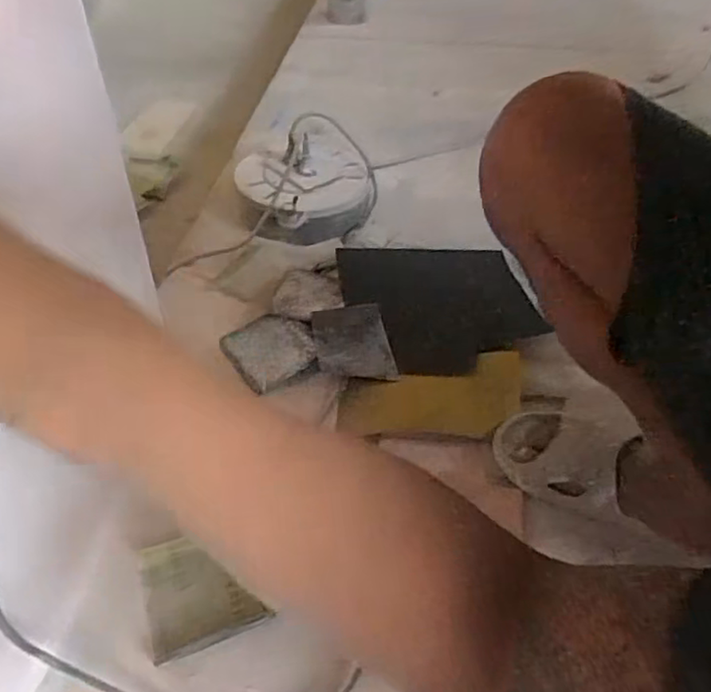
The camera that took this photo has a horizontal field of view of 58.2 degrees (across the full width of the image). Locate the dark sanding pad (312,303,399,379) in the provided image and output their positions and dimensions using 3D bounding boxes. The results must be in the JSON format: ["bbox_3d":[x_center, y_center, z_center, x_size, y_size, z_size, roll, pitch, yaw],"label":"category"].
[{"bbox_3d":[-0.005,-0.007,0.851,0.097,0.009,0.134,-7,46,-8],"label":"dark sanding pad"}]

